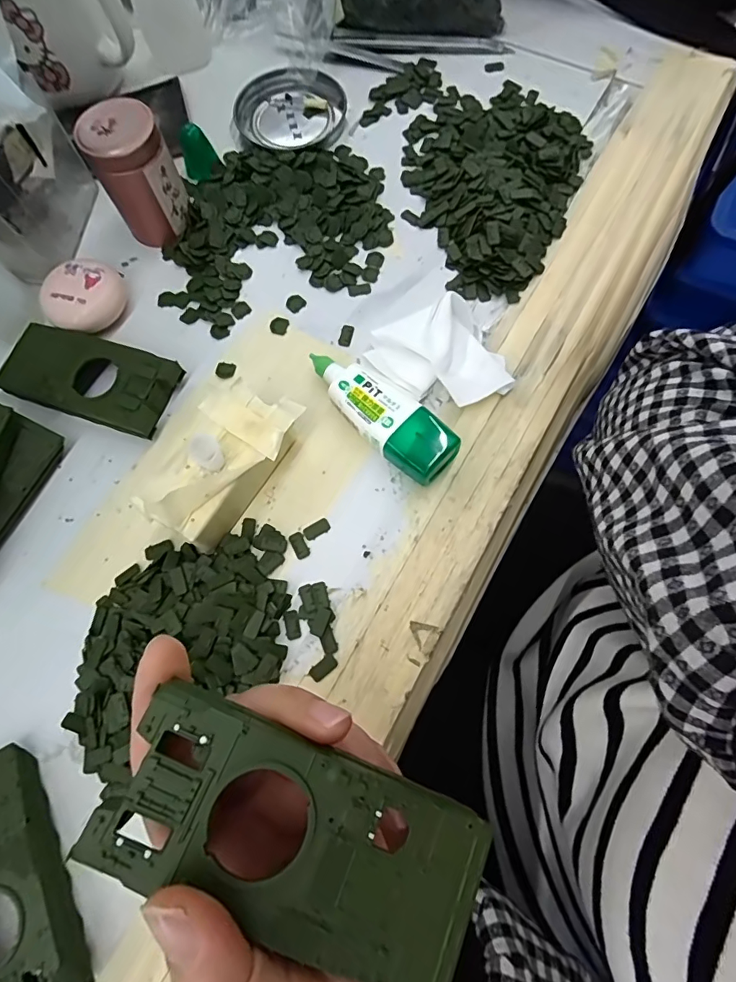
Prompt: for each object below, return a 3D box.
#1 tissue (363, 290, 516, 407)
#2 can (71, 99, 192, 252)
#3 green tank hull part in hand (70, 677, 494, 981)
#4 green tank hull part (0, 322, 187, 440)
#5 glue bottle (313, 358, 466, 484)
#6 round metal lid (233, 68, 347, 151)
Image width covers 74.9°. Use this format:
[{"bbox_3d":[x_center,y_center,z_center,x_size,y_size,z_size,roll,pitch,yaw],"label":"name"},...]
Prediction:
[{"bbox_3d":[0.043,-0.079,0.275,0.077,0.023,0.057,40,77,13],"label":"tissue"},{"bbox_3d":[-0.140,-0.192,0.293,0.043,0.060,0.039,-27,74,-7],"label":"can"},{"bbox_3d":[-0.019,0.095,0.134,0.101,0.015,0.045,26,74,-3],"label":"green tank hull part in hand"},{"bbox_3d":[-0.164,-0.067,0.280,0.103,0.020,0.045,19,74,7],"label":"green tank hull part"},{"bbox_3d":[0.005,-0.042,0.264,0.096,0.027,0.033,43,78,13],"label":"glue bottle"},{"bbox_3d":[-0.058,-0.283,0.356,0.076,0.015,0.076,0,72,1],"label":"round metal lid"}]

